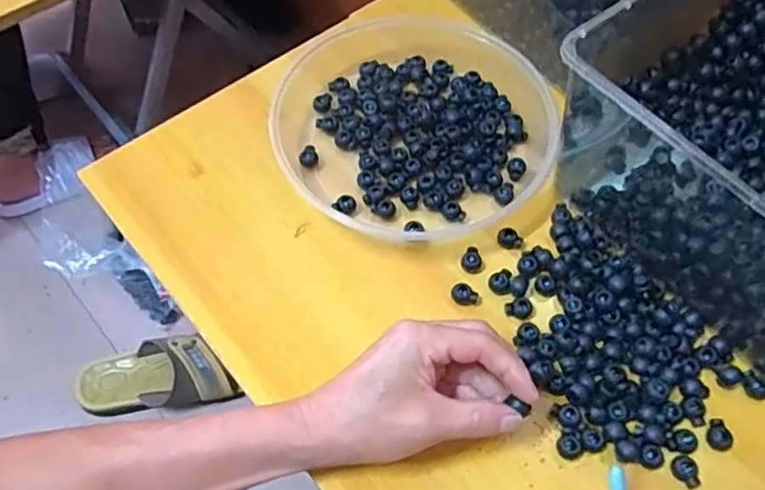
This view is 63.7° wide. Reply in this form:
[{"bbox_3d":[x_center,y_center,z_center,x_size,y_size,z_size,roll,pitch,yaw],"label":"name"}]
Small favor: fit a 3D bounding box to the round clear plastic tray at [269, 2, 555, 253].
[{"bbox_3d":[0.032,-0.113,0.516,0.230,0.044,0.244,28,65,15],"label":"round clear plastic tray"}]

